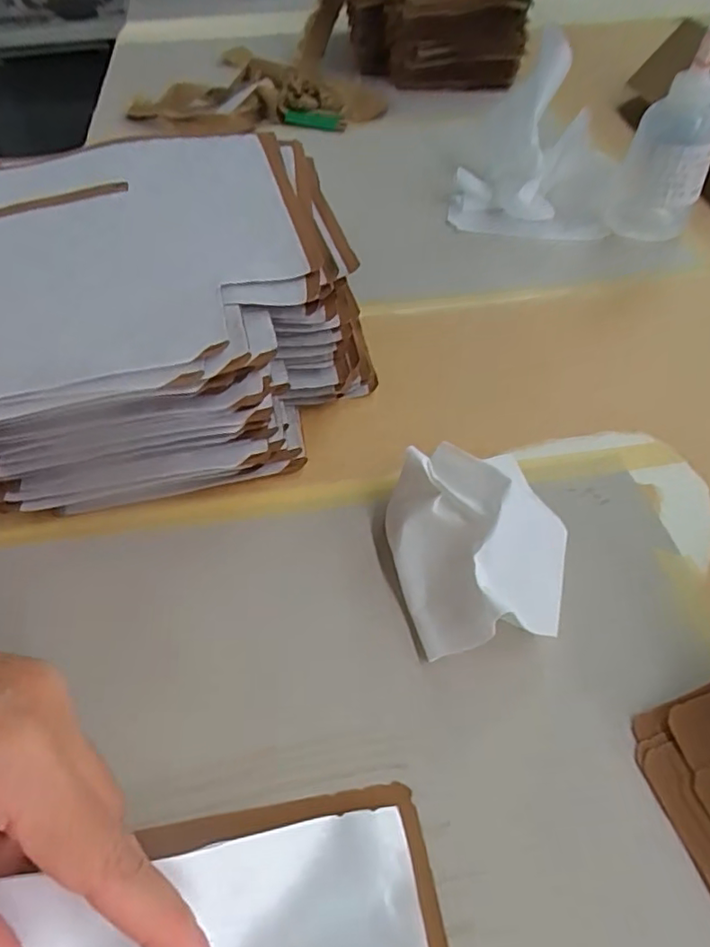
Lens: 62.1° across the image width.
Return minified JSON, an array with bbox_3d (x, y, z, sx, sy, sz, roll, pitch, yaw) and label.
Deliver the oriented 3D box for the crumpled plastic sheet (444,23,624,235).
[{"bbox_3d":[0.160,-0.291,0.517,0.136,0.108,0.124,7,50,7],"label":"crumpled plastic sheet"}]

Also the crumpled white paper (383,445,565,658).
[{"bbox_3d":[0.058,0.031,0.283,0.078,0.045,0.101,-10,50,-8],"label":"crumpled white paper"}]

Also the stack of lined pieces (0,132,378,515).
[{"bbox_3d":[-0.111,-0.101,0.359,0.225,0.101,0.253,-9,50,-7],"label":"stack of lined pieces"}]

